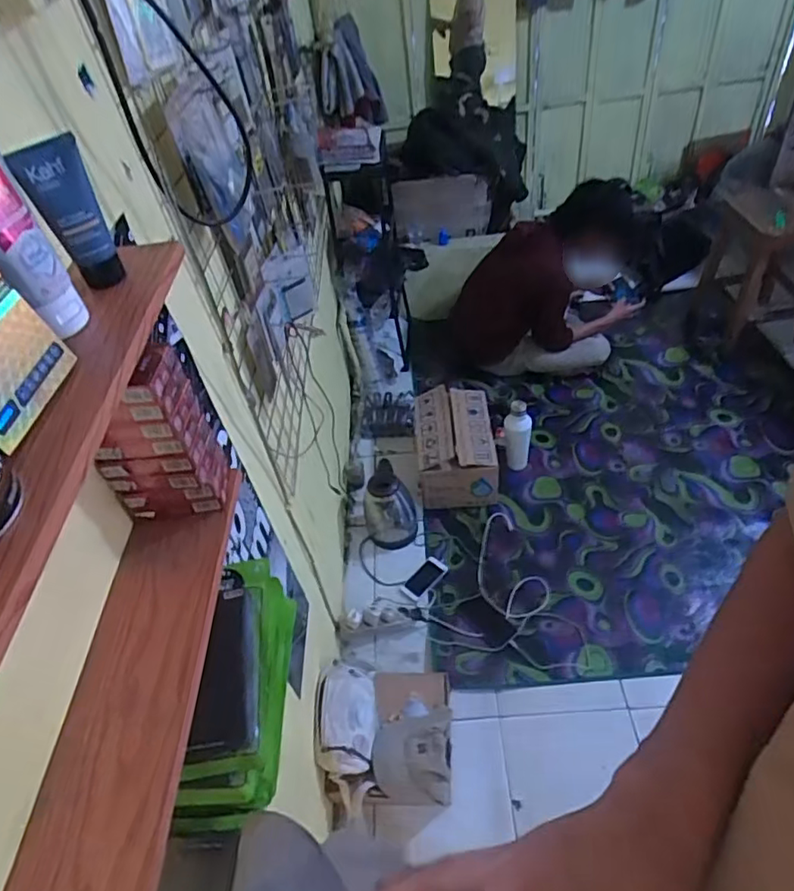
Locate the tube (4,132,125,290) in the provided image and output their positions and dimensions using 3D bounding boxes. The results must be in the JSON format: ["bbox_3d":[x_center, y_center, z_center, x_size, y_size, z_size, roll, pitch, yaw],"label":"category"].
[{"bbox_3d":[-0.258,-0.180,0.465,0.048,0.112,0.026,-38,47,-27],"label":"tube"}]

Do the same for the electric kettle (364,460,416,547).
[{"bbox_3d":[-0.030,0.166,1.738,0.148,0.226,0.180,-15,45,-7],"label":"electric kettle"}]

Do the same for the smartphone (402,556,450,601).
[{"bbox_3d":[0.078,0.376,1.648,0.073,0.013,0.134,30,62,30],"label":"smartphone"}]

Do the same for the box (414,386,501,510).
[{"bbox_3d":[0.186,-0.005,1.891,0.240,0.186,0.348,-6,46,4],"label":"box"}]

